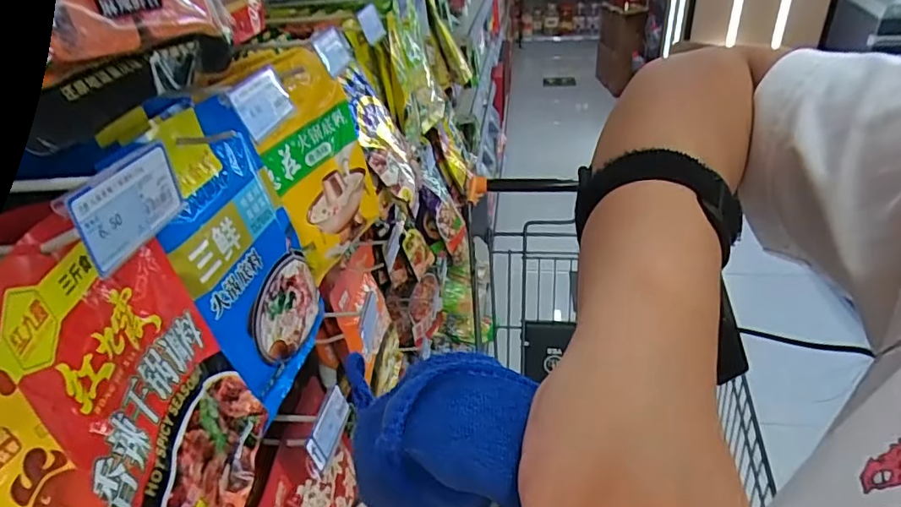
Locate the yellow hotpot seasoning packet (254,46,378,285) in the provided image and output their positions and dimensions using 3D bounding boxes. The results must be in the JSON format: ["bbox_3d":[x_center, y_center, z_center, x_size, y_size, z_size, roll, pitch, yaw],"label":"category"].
[{"bbox_3d":[-0.165,-0.104,0.660,0.044,0.237,0.162,6,43,31],"label":"yellow hotpot seasoning packet"}]

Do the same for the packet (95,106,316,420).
[{"bbox_3d":[-0.189,-0.007,0.516,0.033,0.280,0.176,-9,36,14],"label":"packet"}]

